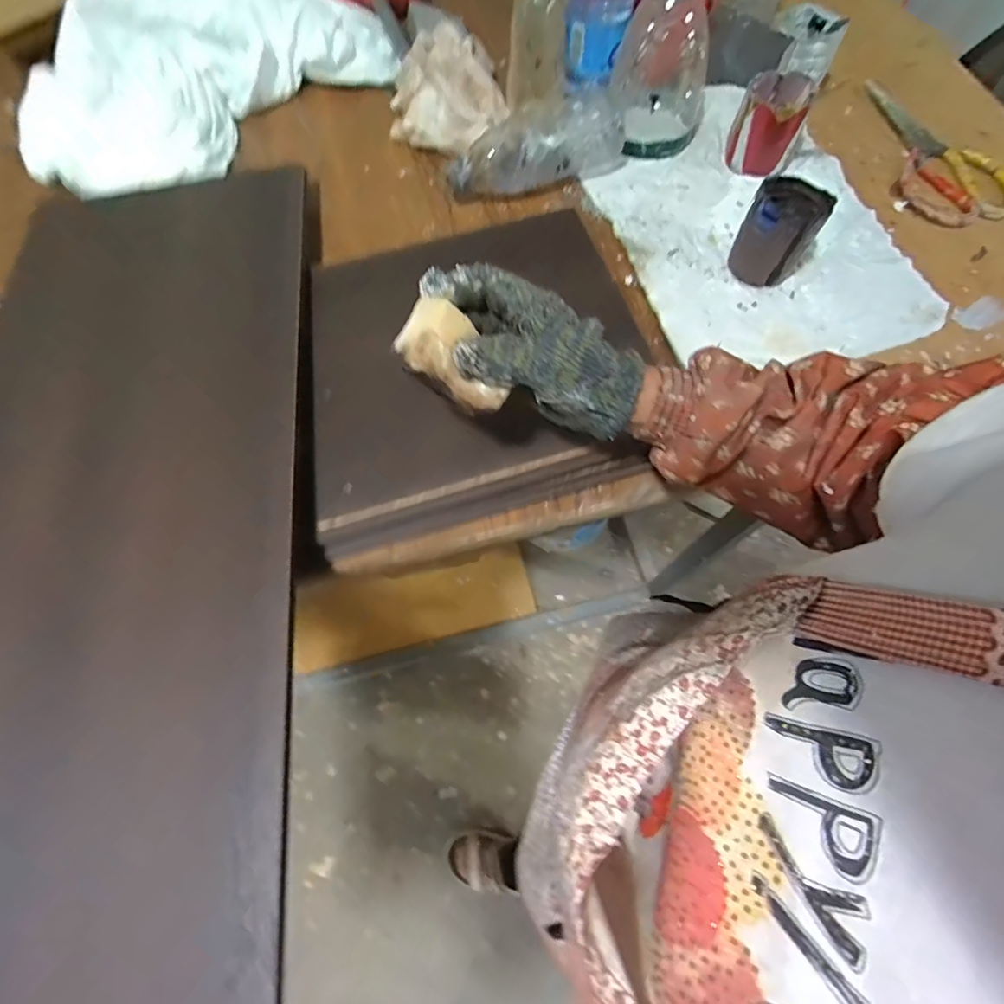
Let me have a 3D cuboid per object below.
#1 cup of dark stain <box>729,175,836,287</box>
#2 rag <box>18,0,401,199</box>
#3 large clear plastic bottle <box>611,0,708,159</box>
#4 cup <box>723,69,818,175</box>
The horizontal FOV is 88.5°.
[{"bbox_3d":[0.264,-0.259,0.494,0.063,0.078,0.058,-1,67,2],"label":"cup of dark stain"},{"bbox_3d":[-0.337,-0.493,0.587,0.431,0.096,0.198,-36,70,-13],"label":"rag"},{"bbox_3d":[0.159,-0.448,0.519,0.107,0.161,0.080,20,72,9],"label":"large clear plastic bottle"},{"bbox_3d":[0.278,-0.397,0.544,0.069,0.073,0.066,20,69,10],"label":"cup"}]

